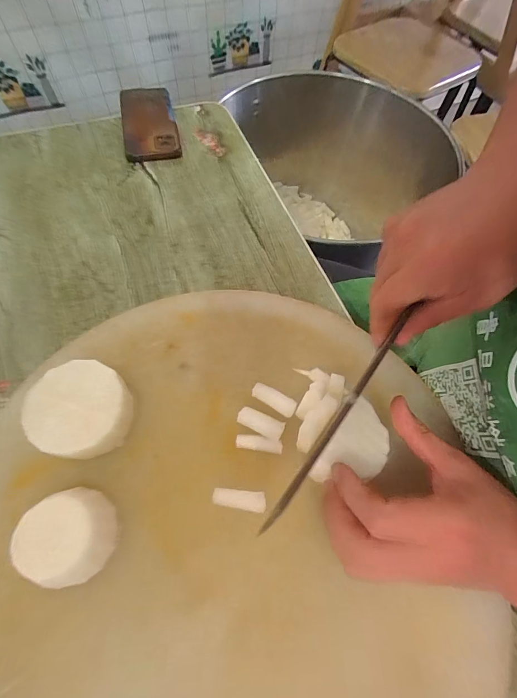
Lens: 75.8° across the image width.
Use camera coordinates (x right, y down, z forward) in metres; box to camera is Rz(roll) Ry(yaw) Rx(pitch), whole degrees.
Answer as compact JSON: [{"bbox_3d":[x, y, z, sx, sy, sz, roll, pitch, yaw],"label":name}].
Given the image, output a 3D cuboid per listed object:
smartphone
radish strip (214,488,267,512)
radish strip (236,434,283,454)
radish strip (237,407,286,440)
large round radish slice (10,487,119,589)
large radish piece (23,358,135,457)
[{"bbox_3d":[-0.160,-0.335,0.488,0.075,0.017,0.161,-10,65,-8],"label":"smartphone"},{"bbox_3d":[-0.015,0.115,0.254,0.039,0.012,0.013,6,63,0],"label":"radish strip"},{"bbox_3d":[0.001,0.077,0.274,0.038,0.005,0.012,9,63,1],"label":"radish strip"},{"bbox_3d":[0.002,0.062,0.280,0.039,0.006,0.017,23,64,8],"label":"radish strip"},{"bbox_3d":[-0.124,0.125,0.224,0.053,0.040,0.051,1,64,-3],"label":"large round radish slice"},{"bbox_3d":[-0.135,0.050,0.262,0.073,0.039,0.069,1,64,-3],"label":"large radish piece"}]

